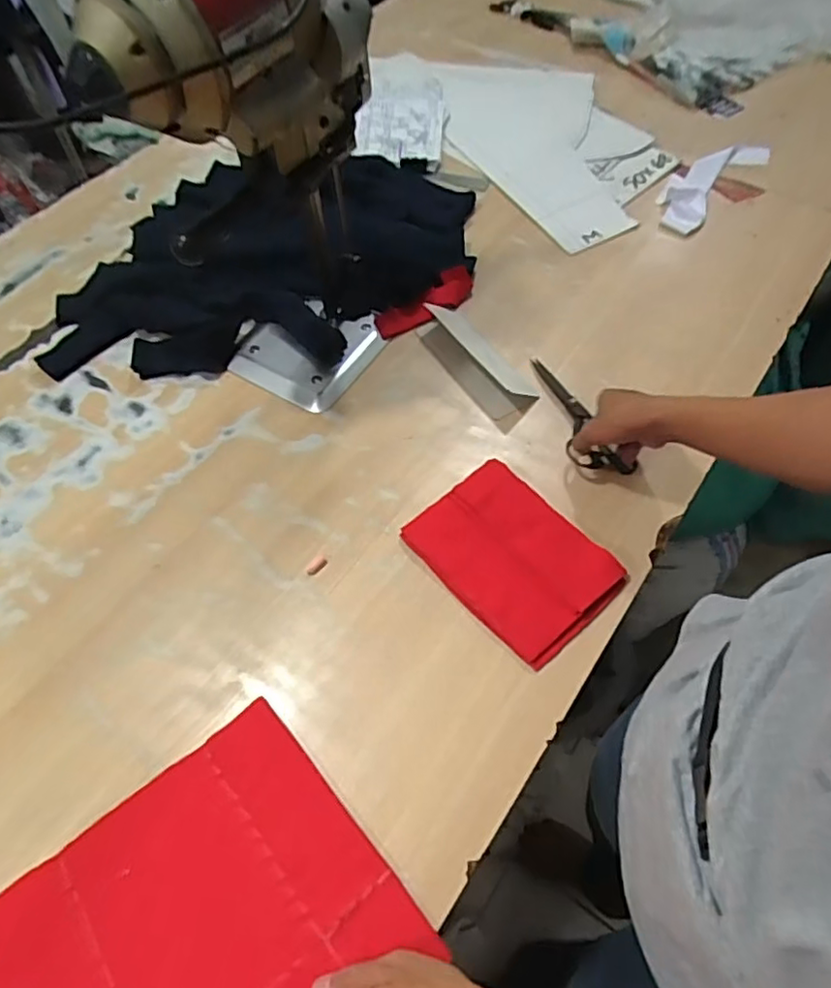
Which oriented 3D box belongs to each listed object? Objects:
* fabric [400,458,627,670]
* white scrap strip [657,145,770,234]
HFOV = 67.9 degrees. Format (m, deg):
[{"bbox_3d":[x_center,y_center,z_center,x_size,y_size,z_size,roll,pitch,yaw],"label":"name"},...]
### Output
[{"bbox_3d":[0.113,0.069,0.707,0.156,0.015,0.214,-38,63,-18],"label":"fabric"},{"bbox_3d":[0.500,-0.537,1.048,0.094,0.016,0.290,36,67,23],"label":"white scrap strip"}]

